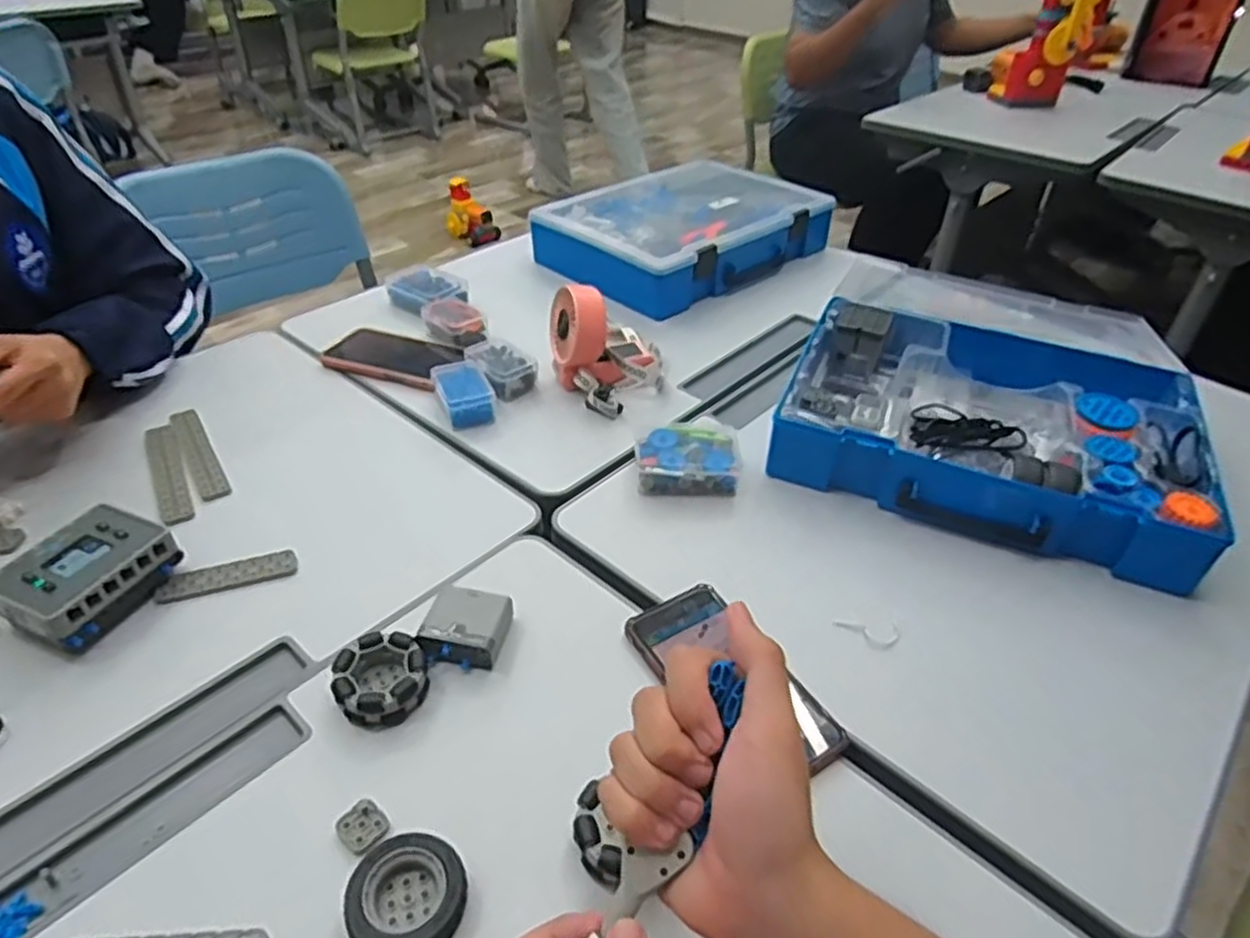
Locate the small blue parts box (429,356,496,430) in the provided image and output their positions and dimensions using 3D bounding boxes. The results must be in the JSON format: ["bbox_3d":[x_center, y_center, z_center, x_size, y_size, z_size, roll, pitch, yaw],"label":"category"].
[{"bbox_3d":[-0.165,-0.080,0.784,0.054,0.029,0.082,-14,42,-18],"label":"small blue parts box"}]

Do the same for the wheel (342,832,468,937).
[{"bbox_3d":[-0.119,0.232,0.418,0.064,0.021,0.061,1,39,0],"label":"wheel"}]

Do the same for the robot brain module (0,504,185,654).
[{"bbox_3d":[-0.400,0.081,0.573,0.078,0.043,0.105,15,41,16],"label":"robot brain module"}]

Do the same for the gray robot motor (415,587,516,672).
[{"bbox_3d":[-0.114,0.117,0.556,0.056,0.028,0.055,7,40,7],"label":"gray robot motor"}]

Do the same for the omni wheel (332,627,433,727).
[{"bbox_3d":[-0.165,0.143,0.521,0.059,0.028,0.059,1,39,0],"label":"omni wheel"}]

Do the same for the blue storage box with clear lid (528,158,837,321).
[{"bbox_3d":[0.085,-0.339,1.079,0.356,0.079,0.257,-29,48,-31],"label":"blue storage box with clear lid"}]

